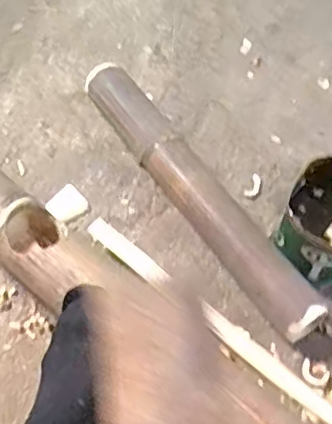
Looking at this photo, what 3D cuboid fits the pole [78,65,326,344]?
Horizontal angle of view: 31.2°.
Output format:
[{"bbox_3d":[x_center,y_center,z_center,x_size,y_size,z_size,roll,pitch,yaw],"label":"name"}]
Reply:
[{"bbox_3d":[0.032,-0.027,0.713,0.061,0.075,0.420,-32,63,-13],"label":"pole"}]

